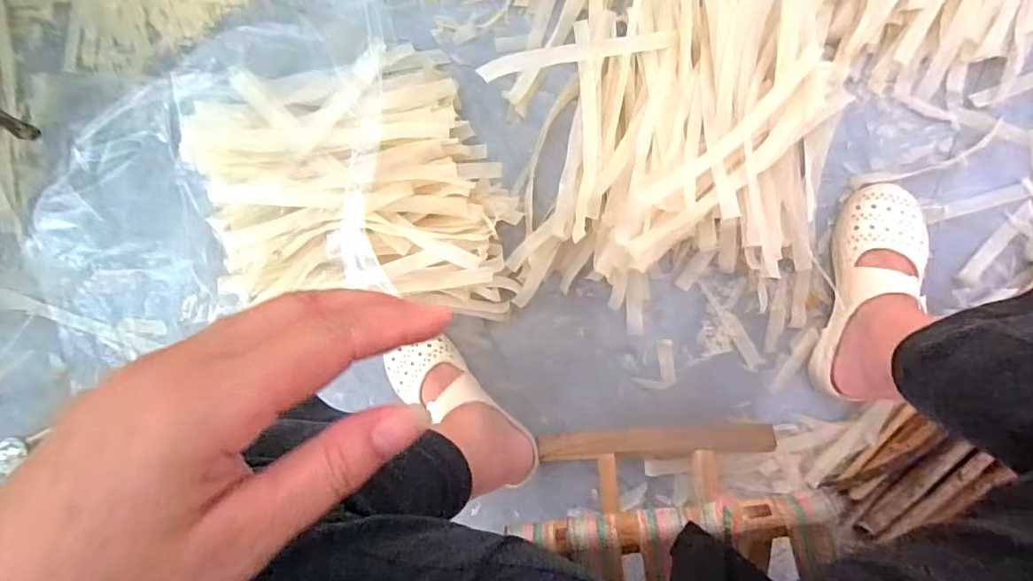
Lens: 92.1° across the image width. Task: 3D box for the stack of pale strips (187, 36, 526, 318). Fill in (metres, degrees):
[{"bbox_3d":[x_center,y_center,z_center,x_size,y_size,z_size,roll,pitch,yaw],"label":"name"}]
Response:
[{"bbox_3d":[-0.178,-0.123,0.577,0.349,0.096,0.315,0,91,5],"label":"stack of pale strips"}]

